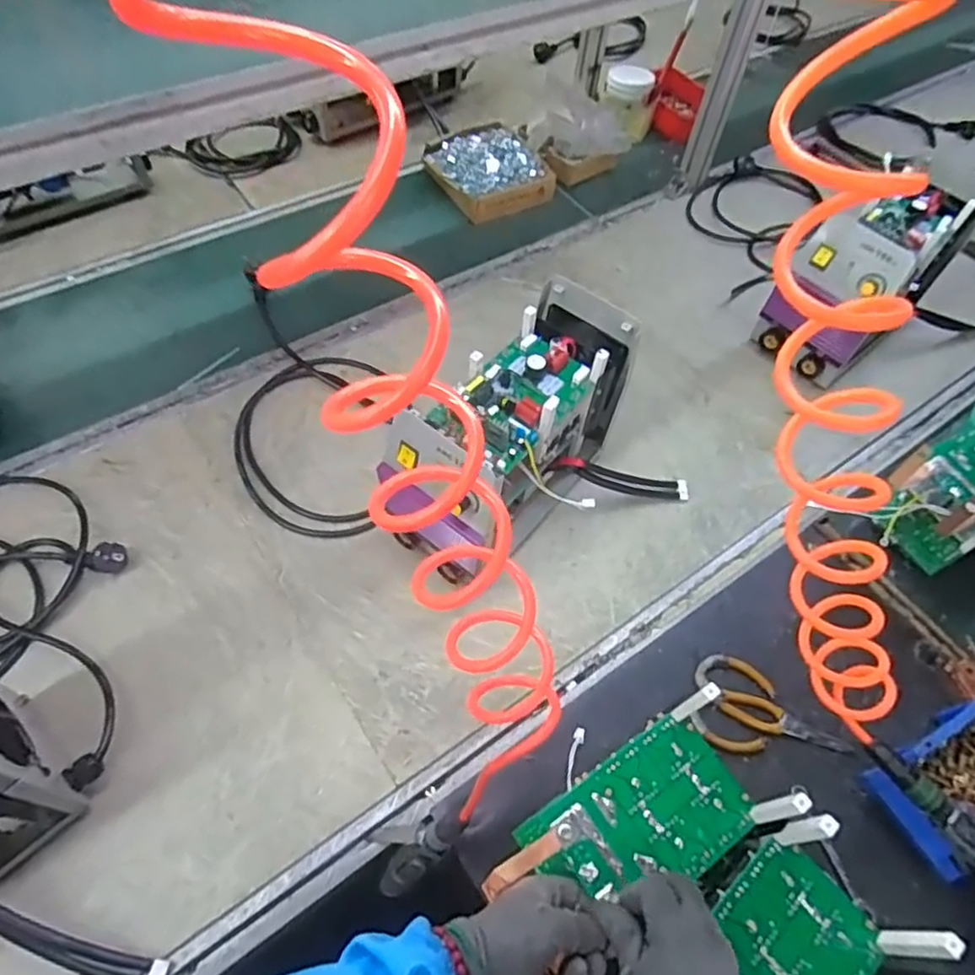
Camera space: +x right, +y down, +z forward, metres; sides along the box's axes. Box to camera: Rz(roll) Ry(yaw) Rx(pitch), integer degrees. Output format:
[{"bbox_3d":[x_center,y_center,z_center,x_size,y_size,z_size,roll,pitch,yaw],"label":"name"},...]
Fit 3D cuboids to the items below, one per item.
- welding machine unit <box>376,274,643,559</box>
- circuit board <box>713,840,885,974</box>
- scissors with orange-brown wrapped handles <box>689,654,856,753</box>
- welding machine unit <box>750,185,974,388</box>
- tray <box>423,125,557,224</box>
[{"bbox_3d":[0.045,-0.067,0.798,0.135,0.210,0.334,31,60,16],"label":"welding machine unit"},{"bbox_3d":[0.234,0.370,0.512,0.145,0.010,0.110,-35,65,-23],"label":"circuit board"},{"bbox_3d":[0.320,0.259,0.738,0.170,0.019,0.100,16,57,7],"label":"scissors with orange-brown wrapped handles"},{"bbox_3d":[0.579,-0.326,0.999,0.285,0.201,0.147,-36,66,-23],"label":"welding machine unit"},{"bbox_3d":[-0.002,-0.596,1.230,0.196,0.056,0.222,-24,61,-18],"label":"tray"}]

